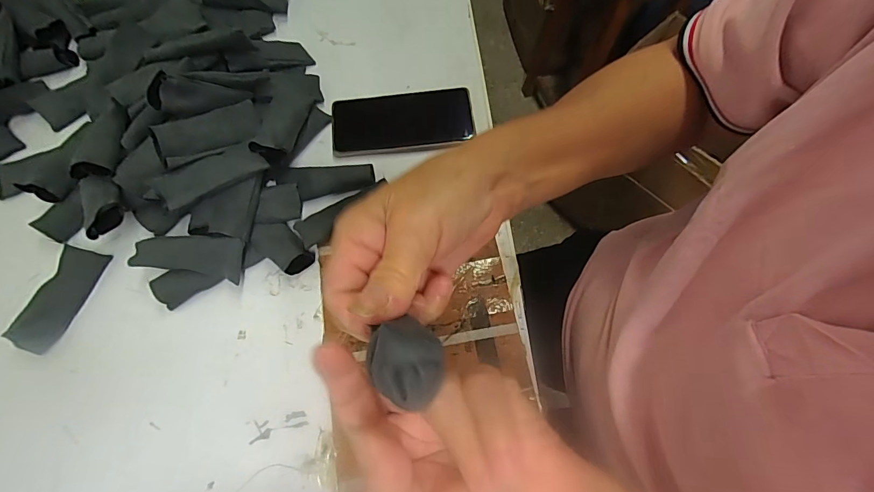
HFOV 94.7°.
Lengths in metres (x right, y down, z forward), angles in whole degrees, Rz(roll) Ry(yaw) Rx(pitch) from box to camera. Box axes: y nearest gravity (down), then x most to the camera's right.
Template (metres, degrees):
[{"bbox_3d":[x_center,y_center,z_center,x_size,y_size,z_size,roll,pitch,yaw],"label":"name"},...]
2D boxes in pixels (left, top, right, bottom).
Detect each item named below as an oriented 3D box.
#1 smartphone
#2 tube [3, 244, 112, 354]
[{"bbox_3d":[-0.038,-0.143,0.463,0.162,0.014,0.076,-6,69,-2],"label":"smartphone"},{"bbox_3d":[-0.370,0.049,0.392,0.036,0.019,0.101,16,70,6],"label":"tube"}]

